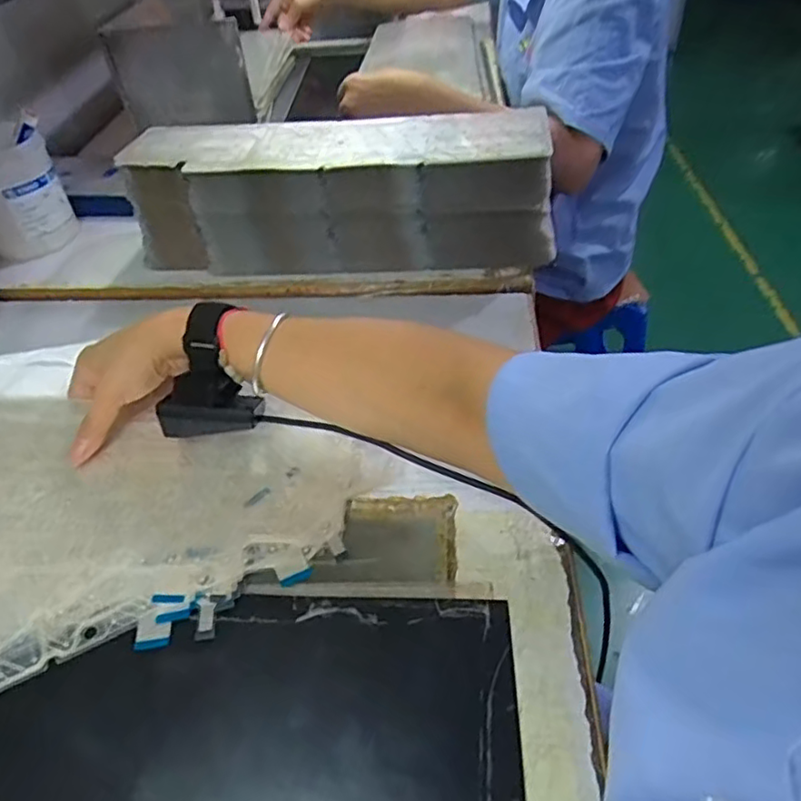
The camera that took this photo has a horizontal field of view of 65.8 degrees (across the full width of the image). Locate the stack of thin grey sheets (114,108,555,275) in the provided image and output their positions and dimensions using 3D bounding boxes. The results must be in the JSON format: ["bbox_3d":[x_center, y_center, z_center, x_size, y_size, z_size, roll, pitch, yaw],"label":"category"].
[{"bbox_3d":[-0.065,-0.218,0.639,0.418,0.121,0.125,3,46,5],"label":"stack of thin grey sheets"}]

